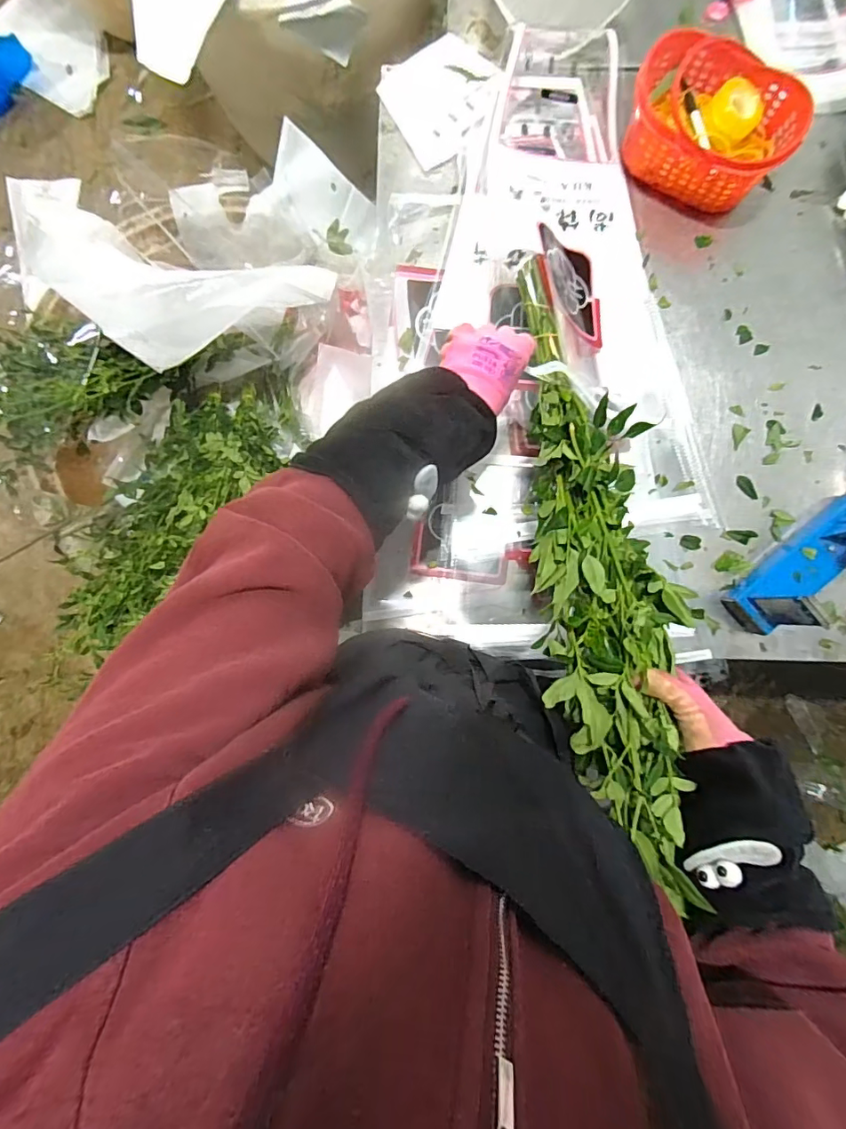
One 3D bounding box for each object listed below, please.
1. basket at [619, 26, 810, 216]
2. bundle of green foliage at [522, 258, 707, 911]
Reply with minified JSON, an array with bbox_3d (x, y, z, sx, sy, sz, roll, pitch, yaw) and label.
[{"bbox_3d":[0.350,-0.543,0.614,0.197,0.087,0.142,23,88,2],"label":"basket"},{"bbox_3d":[0.177,-0.032,0.502,0.123,0.068,0.601,-4,71,1],"label":"bundle of green foliage"}]

